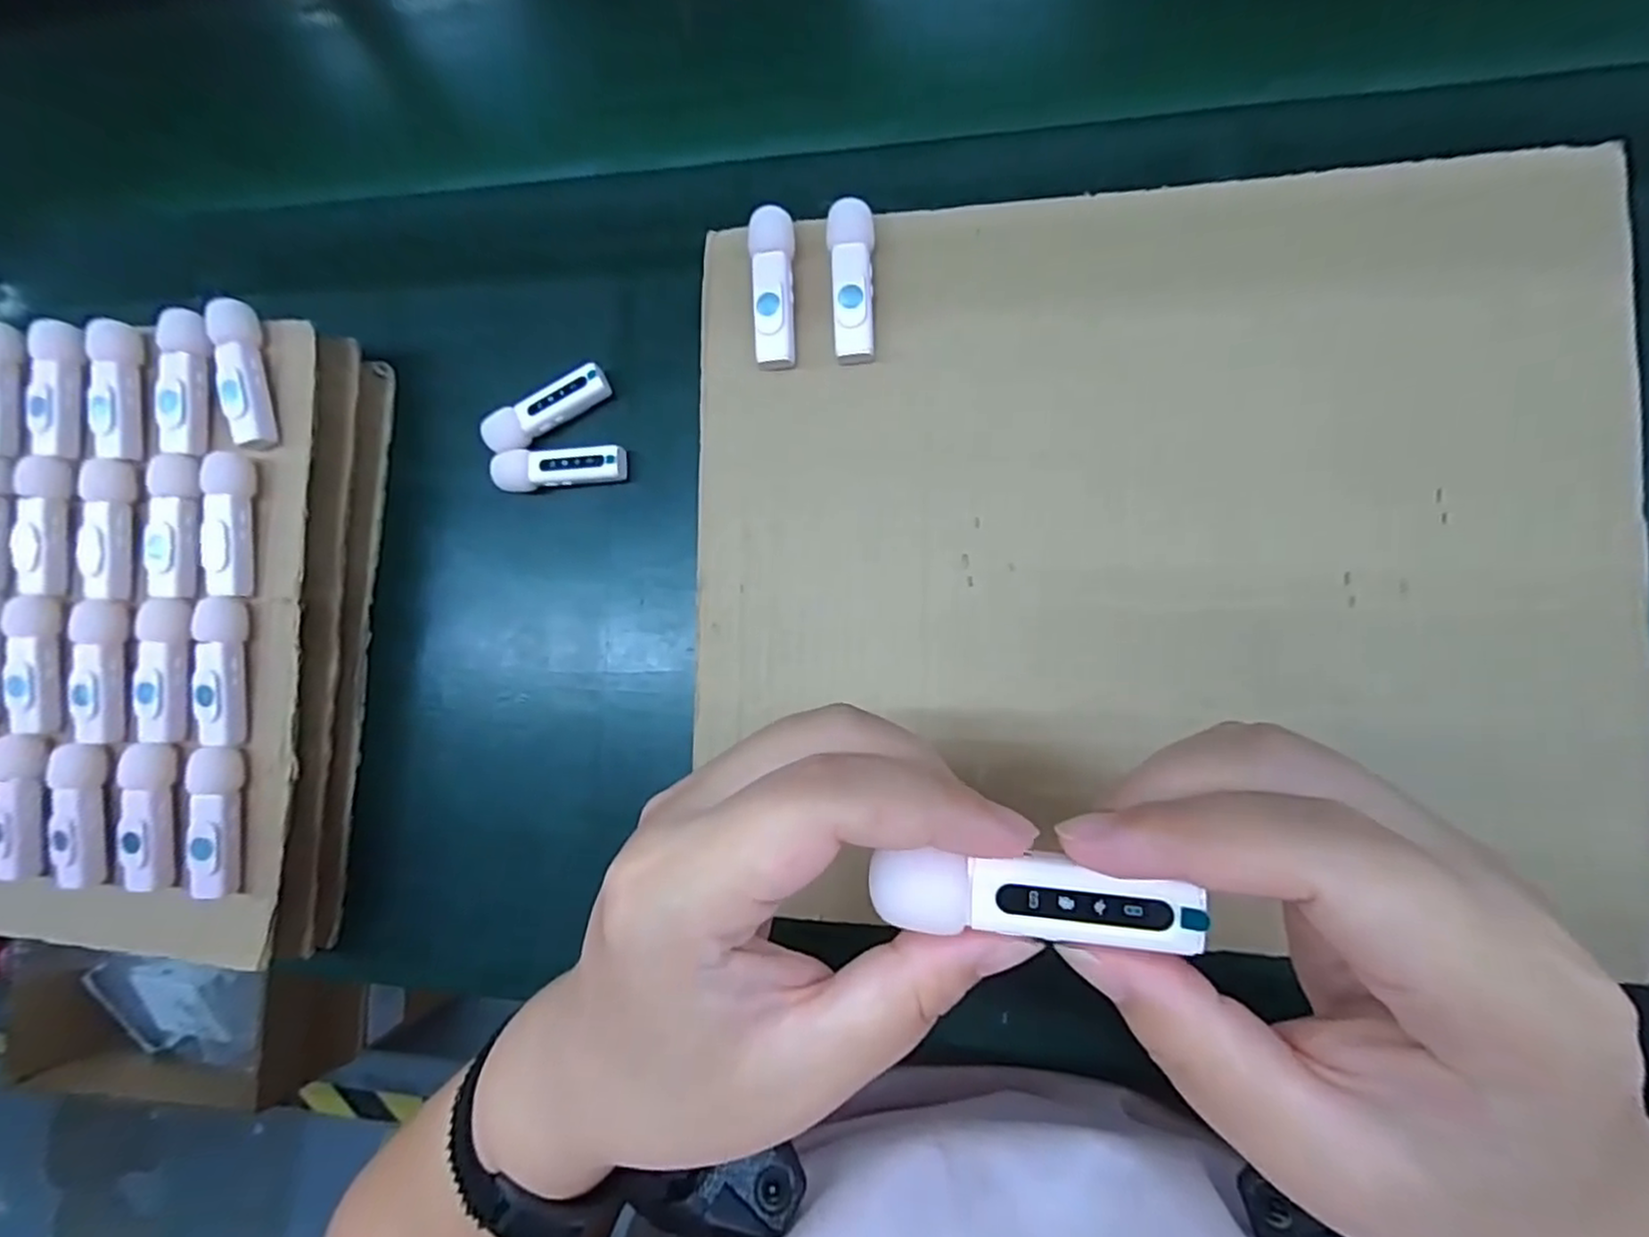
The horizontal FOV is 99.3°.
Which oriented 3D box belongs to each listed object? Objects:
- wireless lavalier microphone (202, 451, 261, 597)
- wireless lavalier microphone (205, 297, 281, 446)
[{"bbox_3d":[-0.265,-0.042,0.311,0.013,0.014,0.063,-2,82,10],"label":"wireless lavalier microphone"},{"bbox_3d":[-0.262,-0.110,0.314,0.013,0.018,0.063,-12,81,8],"label":"wireless lavalier microphone"}]

